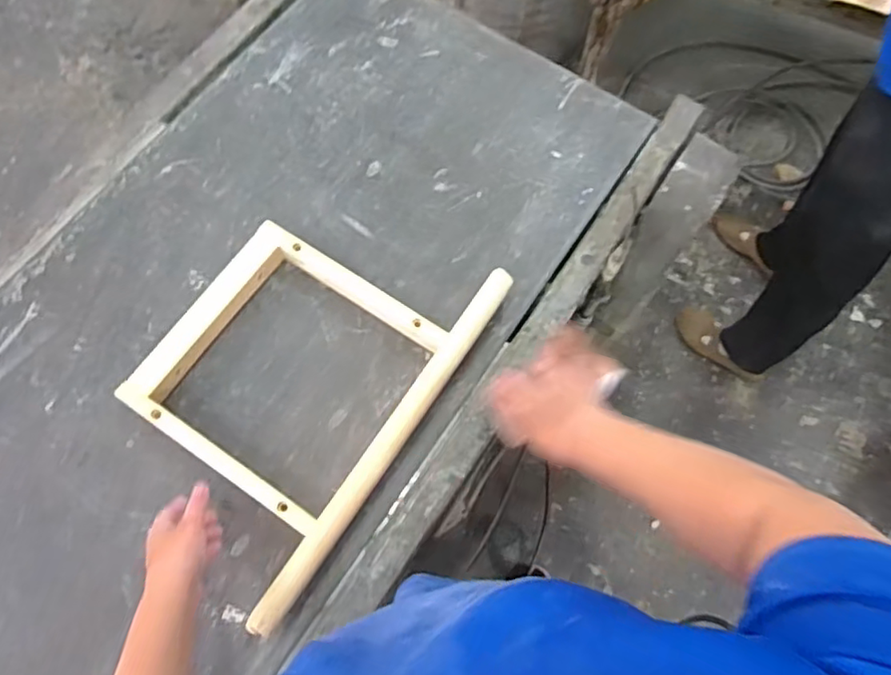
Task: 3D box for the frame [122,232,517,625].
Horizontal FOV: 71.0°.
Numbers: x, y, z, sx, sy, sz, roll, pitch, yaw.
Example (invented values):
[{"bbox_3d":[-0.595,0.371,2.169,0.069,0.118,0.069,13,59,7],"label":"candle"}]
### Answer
[{"bbox_3d":[-0.188,0.043,0.781,0.330,0.061,0.473,33,74,10],"label":"frame"}]

